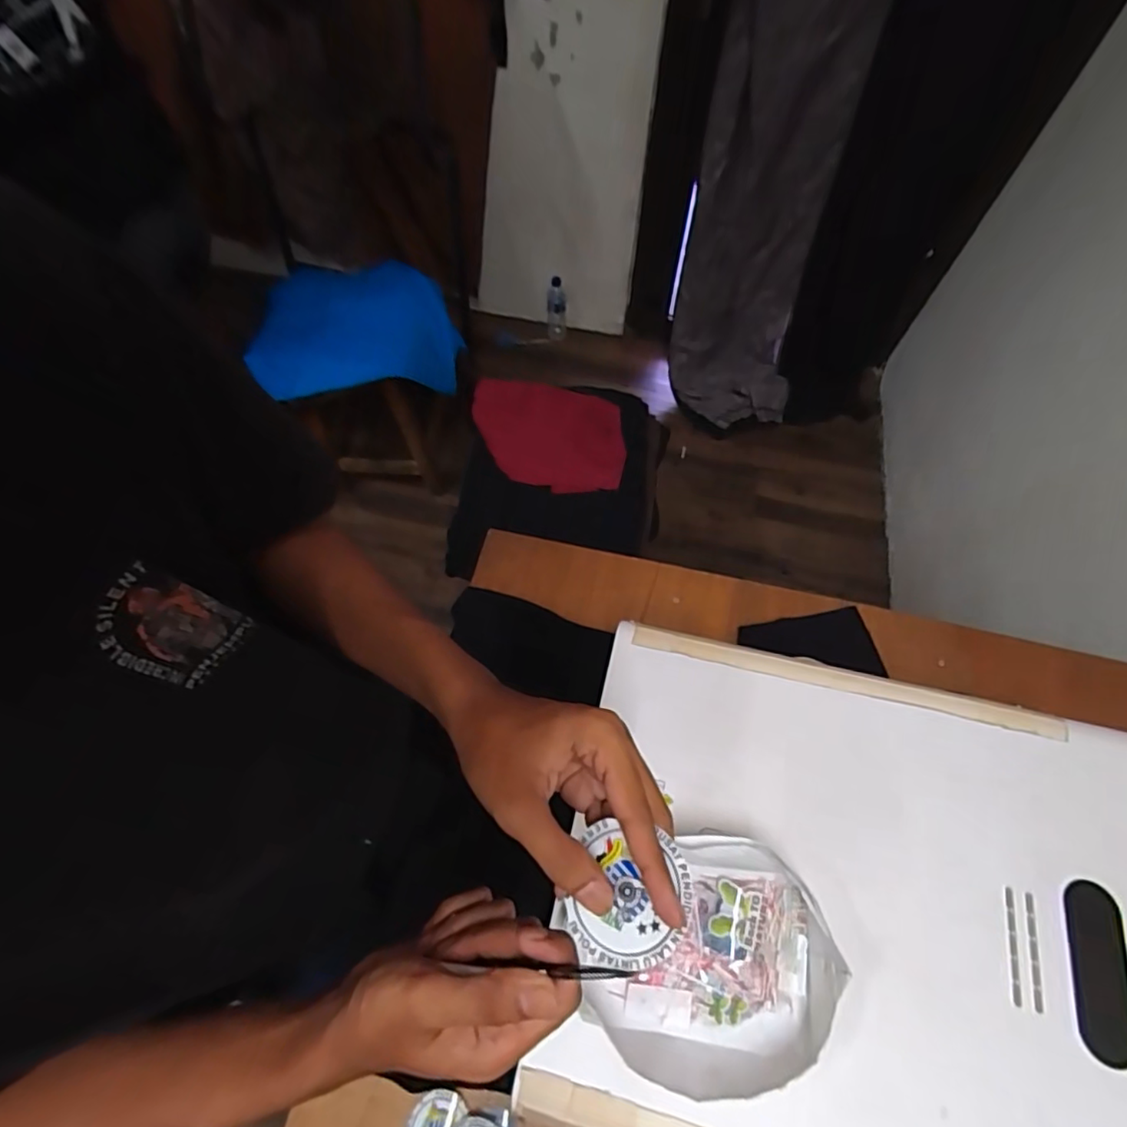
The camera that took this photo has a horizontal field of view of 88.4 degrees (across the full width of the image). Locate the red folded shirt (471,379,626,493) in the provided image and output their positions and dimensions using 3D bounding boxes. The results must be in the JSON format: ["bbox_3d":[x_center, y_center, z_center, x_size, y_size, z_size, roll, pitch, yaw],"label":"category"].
[{"bbox_3d":[-0.028,-0.250,1.119,0.292,0.067,0.219,-1,64,1],"label":"red folded shirt"}]

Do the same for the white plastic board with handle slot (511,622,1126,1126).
[{"bbox_3d":[0.256,0.279,0.470,0.490,0.031,0.395,12,65,7],"label":"white plastic board with handle slot"}]

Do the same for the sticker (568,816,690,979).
[{"bbox_3d":[0.031,0.161,0.277,0.057,0.005,0.060,1,64,25],"label":"sticker"}]

